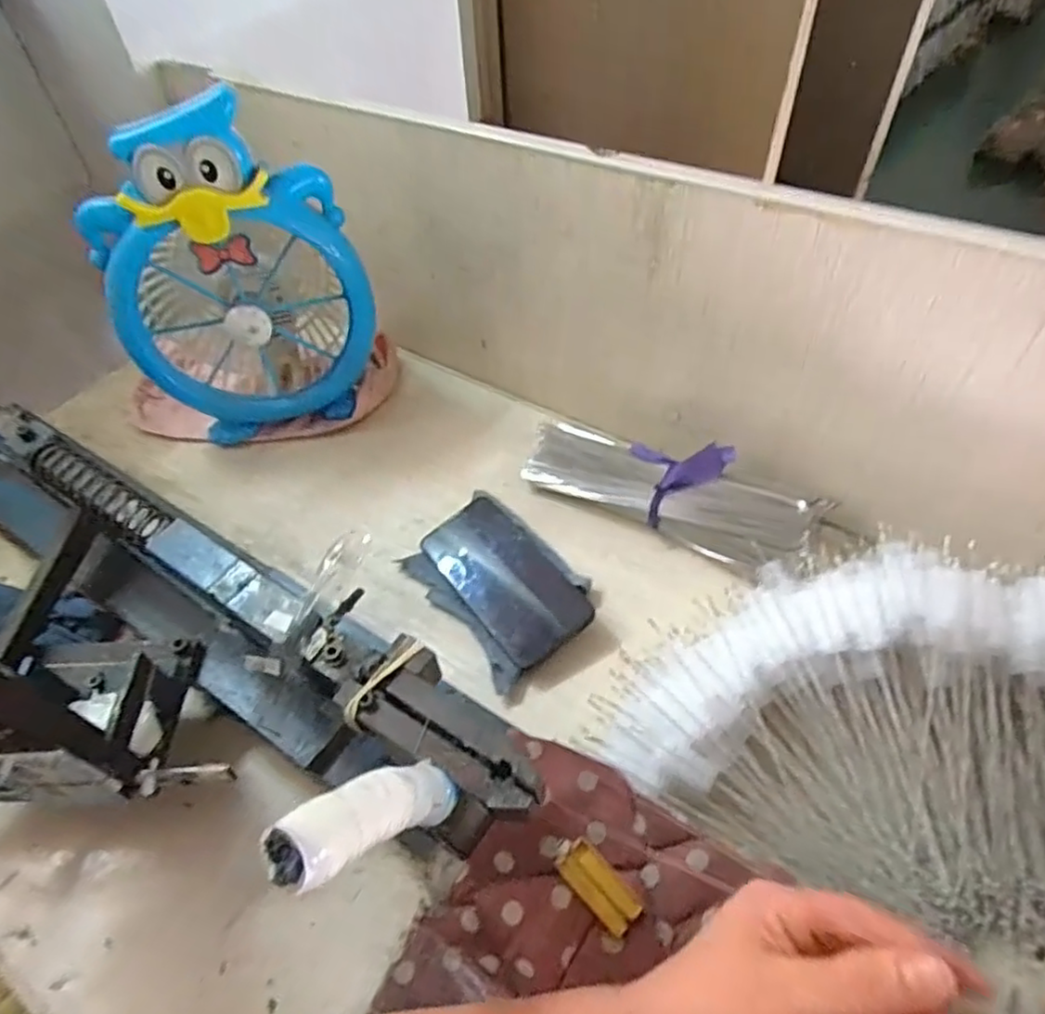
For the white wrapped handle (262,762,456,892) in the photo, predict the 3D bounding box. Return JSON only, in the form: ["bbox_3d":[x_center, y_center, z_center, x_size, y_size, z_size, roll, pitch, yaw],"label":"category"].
[{"bbox_3d":[-0.057,0.121,0.264,0.025,0.099,0.020,36,101,27],"label":"white wrapped handle"}]

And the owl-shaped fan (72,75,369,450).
[{"bbox_3d":[-0.271,-0.216,0.641,0.219,0.299,0.143,-21,53,-13],"label":"owl-shaped fan"}]

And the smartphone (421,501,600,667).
[{"bbox_3d":[-0.015,0.058,0.568,0.080,0.013,0.161,-38,55,-11],"label":"smartphone"}]

